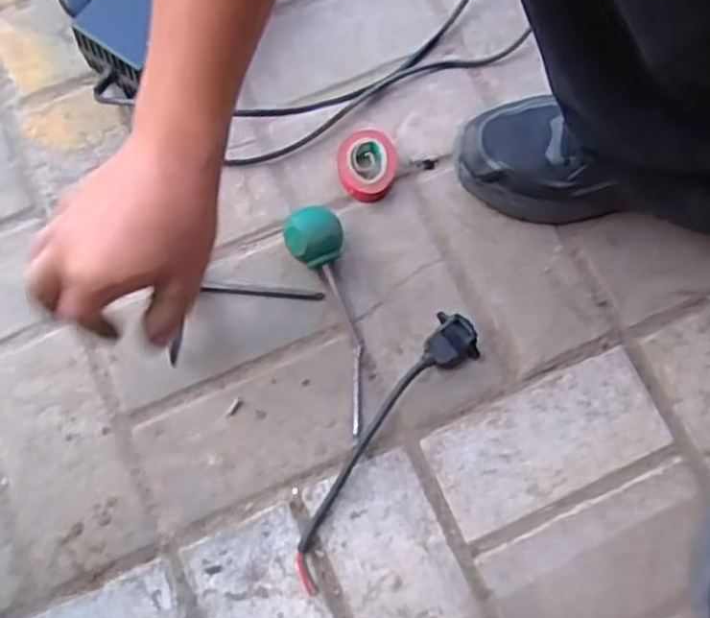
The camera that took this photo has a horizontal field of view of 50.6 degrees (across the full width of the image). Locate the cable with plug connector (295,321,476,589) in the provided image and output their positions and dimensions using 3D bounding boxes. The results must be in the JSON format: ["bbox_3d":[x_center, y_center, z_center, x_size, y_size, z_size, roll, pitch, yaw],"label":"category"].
[{"bbox_3d":[0.024,0.108,0.576,0.041,0.025,0.233,31,78,6],"label":"cable with plug connector"}]

